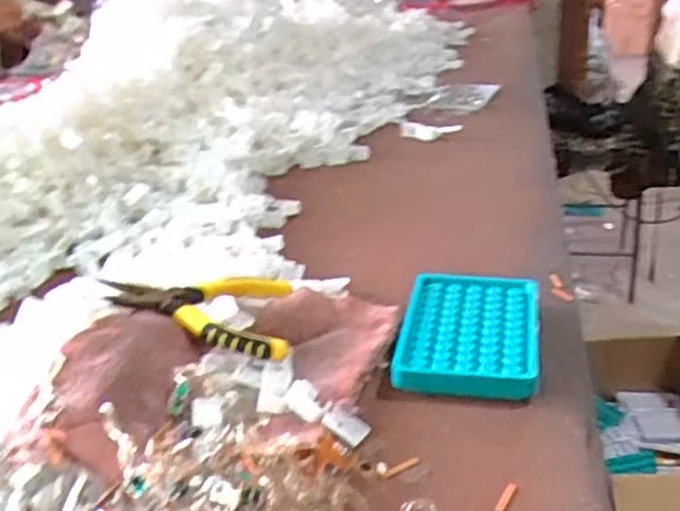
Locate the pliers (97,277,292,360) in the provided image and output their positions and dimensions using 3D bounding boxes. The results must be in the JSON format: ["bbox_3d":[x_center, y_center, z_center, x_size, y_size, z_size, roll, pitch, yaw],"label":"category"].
[{"bbox_3d":[-0.111,0.042,0.556,0.143,0.037,0.096,-3,26,-1],"label":"pliers"}]

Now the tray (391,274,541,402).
[{"bbox_3d":[0.098,0.057,0.539,0.096,0.028,0.127,3,27,14],"label":"tray"}]

